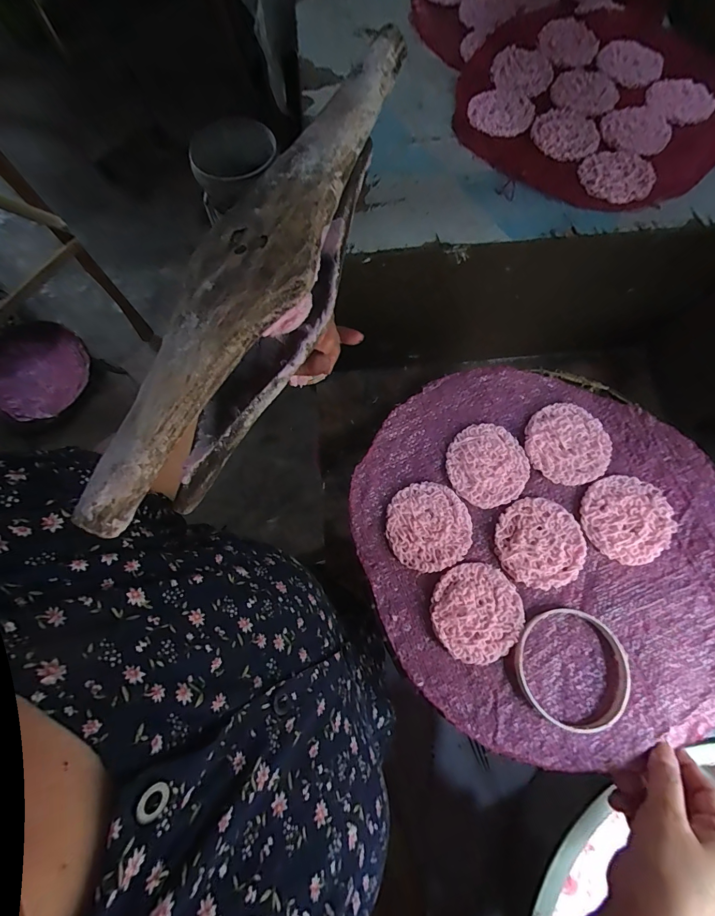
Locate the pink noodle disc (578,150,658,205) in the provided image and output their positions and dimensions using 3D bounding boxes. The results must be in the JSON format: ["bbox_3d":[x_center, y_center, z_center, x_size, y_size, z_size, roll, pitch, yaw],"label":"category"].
[{"bbox_3d":[0.298,-0.325,0.455,0.079,0.006,0.075,0,72,1],"label":"pink noodle disc"}]

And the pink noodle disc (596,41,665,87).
[{"bbox_3d":[0.357,-0.516,0.513,0.080,0.004,0.081,0,72,1],"label":"pink noodle disc"}]

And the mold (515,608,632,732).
[{"bbox_3d":[0.178,0.173,0.326,0.089,0.016,0.086,0,72,1],"label":"mold"}]

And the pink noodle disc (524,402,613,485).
[{"bbox_3d":[0.207,-0.014,0.389,0.078,0.007,0.078,0,72,1],"label":"pink noodle disc"}]

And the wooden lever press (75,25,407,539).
[{"bbox_3d":[-0.049,-0.093,0.218,0.052,0.061,0.289,28,83,7],"label":"wooden lever press"}]

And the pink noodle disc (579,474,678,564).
[{"bbox_3d":[0.250,0.055,0.365,0.078,0.006,0.077,0,72,1],"label":"pink noodle disc"}]

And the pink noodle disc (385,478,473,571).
[{"bbox_3d":[0.066,0.062,0.366,0.076,0.004,0.079,0,72,1],"label":"pink noodle disc"}]

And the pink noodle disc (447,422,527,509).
[{"bbox_3d":[0.127,0.006,0.384,0.075,0.006,0.079,0,72,1],"label":"pink noodle disc"}]

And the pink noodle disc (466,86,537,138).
[{"bbox_3d":[0.180,-0.434,0.496,0.079,0.005,0.077,0,72,1],"label":"pink noodle disc"}]

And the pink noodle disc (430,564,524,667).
[{"bbox_3d":[0.103,0.133,0.341,0.078,0.008,0.075,0,72,1],"label":"pink noodle disc"}]

